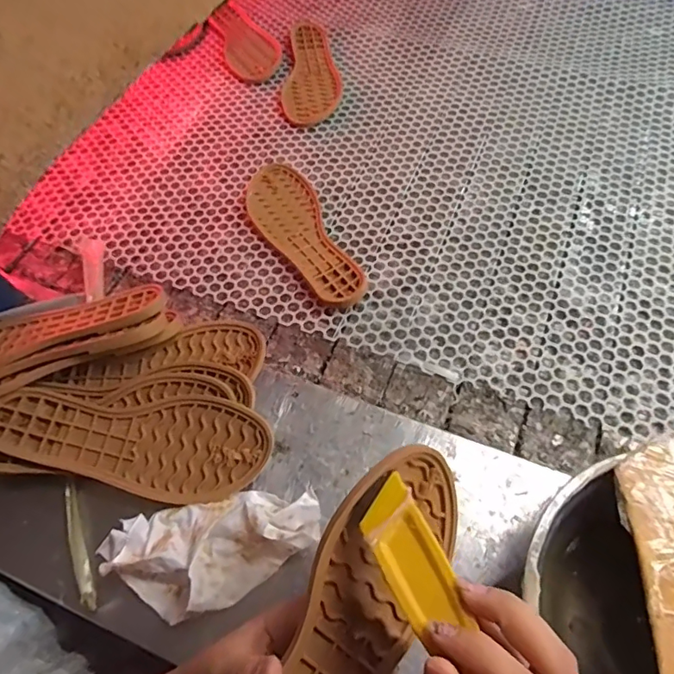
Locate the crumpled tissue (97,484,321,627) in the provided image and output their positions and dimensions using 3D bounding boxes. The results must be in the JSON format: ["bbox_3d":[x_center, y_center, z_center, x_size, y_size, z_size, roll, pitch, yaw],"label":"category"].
[{"bbox_3d":[-0.093,0.158,0.359,0.161,0.035,0.076,-11,60,-5],"label":"crumpled tissue"}]

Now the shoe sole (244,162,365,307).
[{"bbox_3d":[-0.044,-0.123,0.558,0.077,0.022,0.233,-22,62,-11],"label":"shoe sole"}]

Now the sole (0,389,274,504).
[{"bbox_3d":[-0.173,0.094,0.393,0.227,0.020,0.088,3,77,-2],"label":"sole"}]

